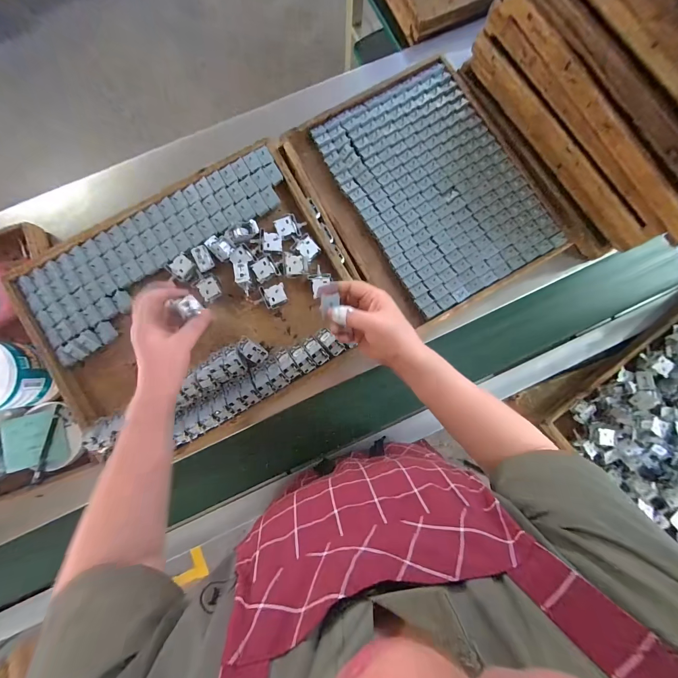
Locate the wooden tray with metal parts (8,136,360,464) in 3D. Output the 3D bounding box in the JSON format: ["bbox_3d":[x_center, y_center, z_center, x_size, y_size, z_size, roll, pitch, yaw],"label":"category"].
[{"bbox_3d":[-0.238,-0.046,0.503,0.504,0.073,0.382,-29,87,-3],"label":"wooden tray with metal parts"}]

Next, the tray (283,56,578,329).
[{"bbox_3d":[0.175,-0.299,0.603,0.392,0.052,0.467,-32,87,-4],"label":"tray"}]

